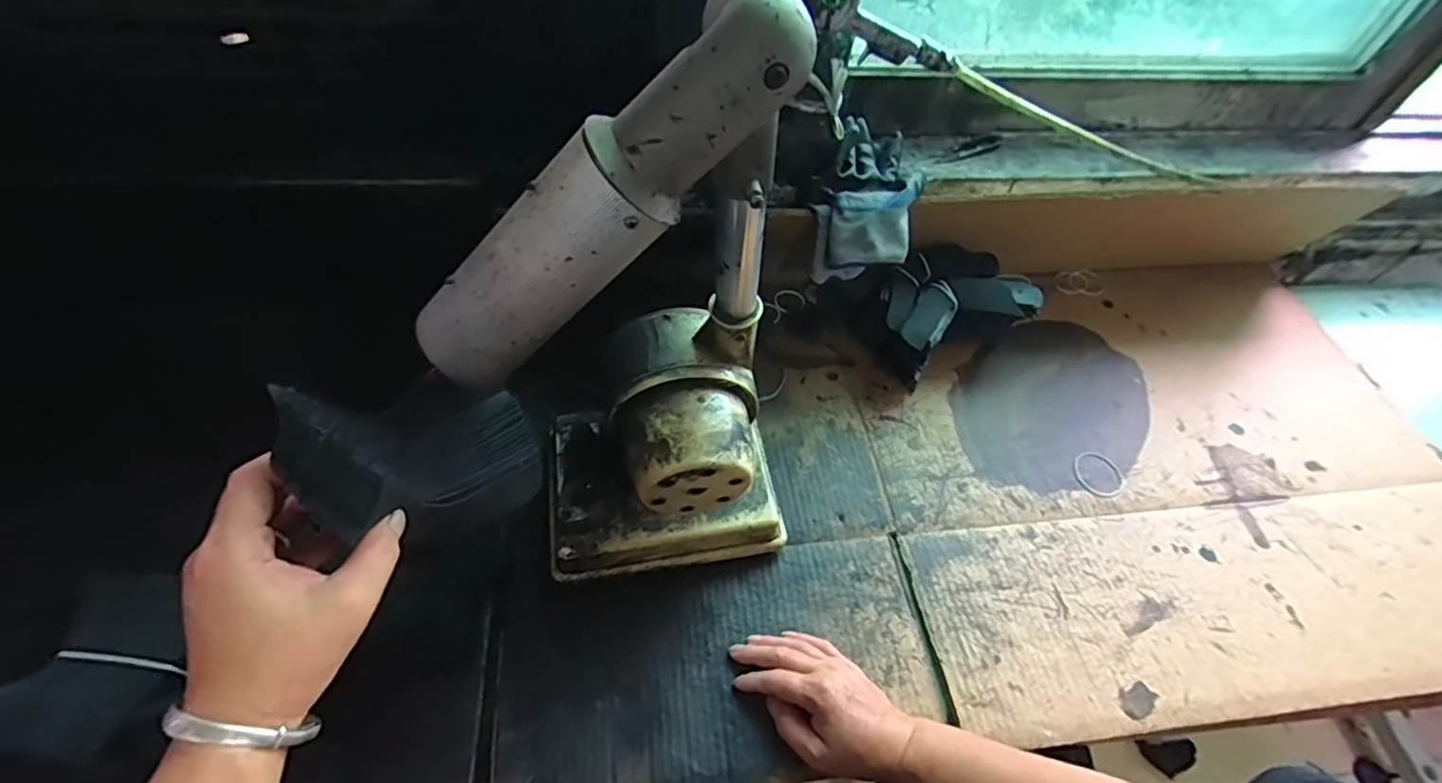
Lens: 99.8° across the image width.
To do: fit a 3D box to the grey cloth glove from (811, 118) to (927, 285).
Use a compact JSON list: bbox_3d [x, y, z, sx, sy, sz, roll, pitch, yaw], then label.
[{"bbox_3d":[0.167,-0.212,0.686,0.103,0.086,0.197,17,54,8],"label":"grey cloth glove"}]

